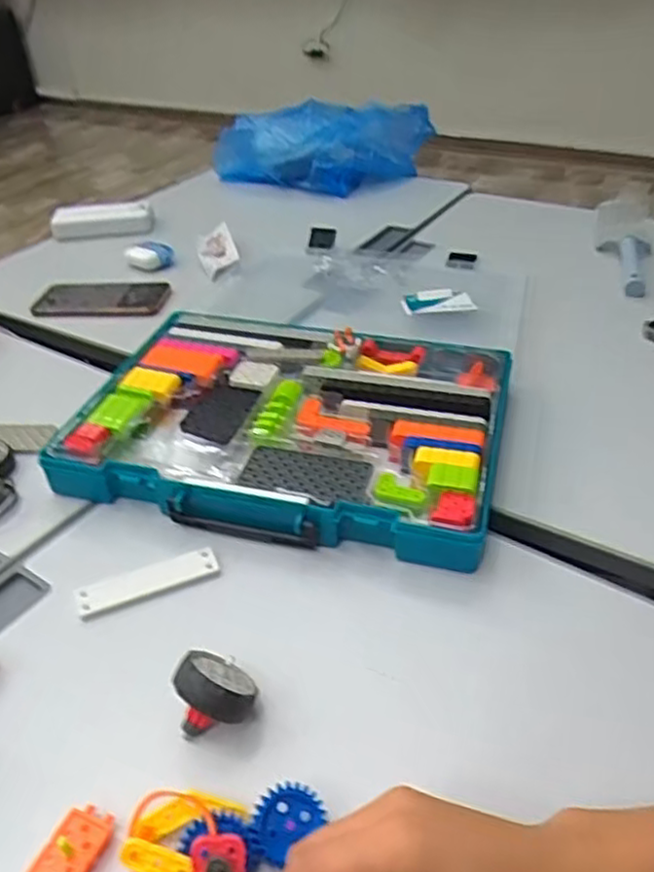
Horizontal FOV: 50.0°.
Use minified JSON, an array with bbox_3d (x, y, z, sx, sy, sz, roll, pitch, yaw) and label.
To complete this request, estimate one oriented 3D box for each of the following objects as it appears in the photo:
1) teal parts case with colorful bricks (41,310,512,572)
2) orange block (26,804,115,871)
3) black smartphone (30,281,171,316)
[{"bbox_3d":[-0.030,-0.017,0.627,0.358,0.044,0.260,8,39,14],"label":"teal parts case with colorful bricks"},{"bbox_3d":[-0.132,0.214,0.359,0.025,0.019,0.047,11,39,18],"label":"orange block"},{"bbox_3d":[-0.286,-0.174,0.882,0.160,0.015,0.074,-1,37,3],"label":"black smartphone"}]

